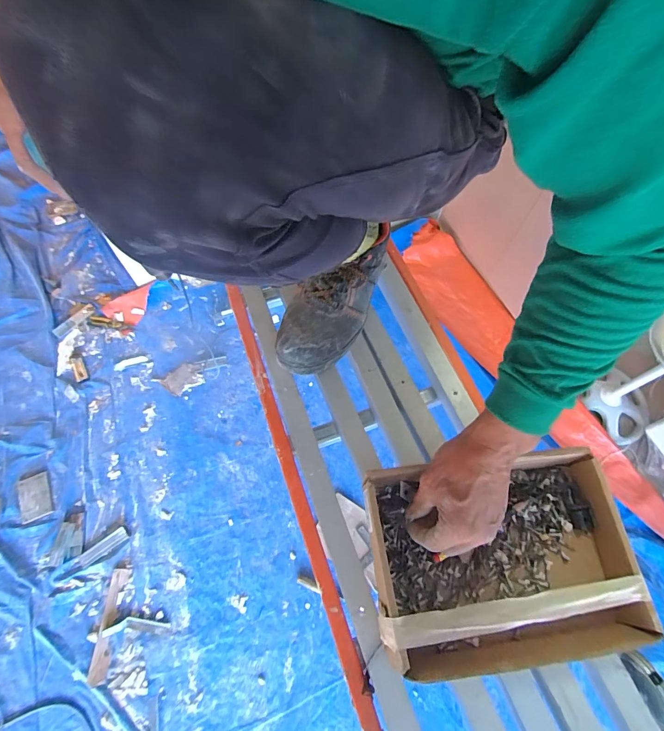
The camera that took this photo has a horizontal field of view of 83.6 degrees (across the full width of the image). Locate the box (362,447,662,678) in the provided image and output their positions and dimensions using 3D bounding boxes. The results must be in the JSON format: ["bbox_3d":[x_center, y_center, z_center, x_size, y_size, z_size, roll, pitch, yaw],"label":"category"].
[{"bbox_3d":[0.184,0.212,0.423,0.276,0.052,0.203,-3,65,-4],"label":"box"}]

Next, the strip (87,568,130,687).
[{"bbox_3d":[-0.784,0.904,1.304,0.059,0.020,0.333,1,64,-2],"label":"strip"}]

